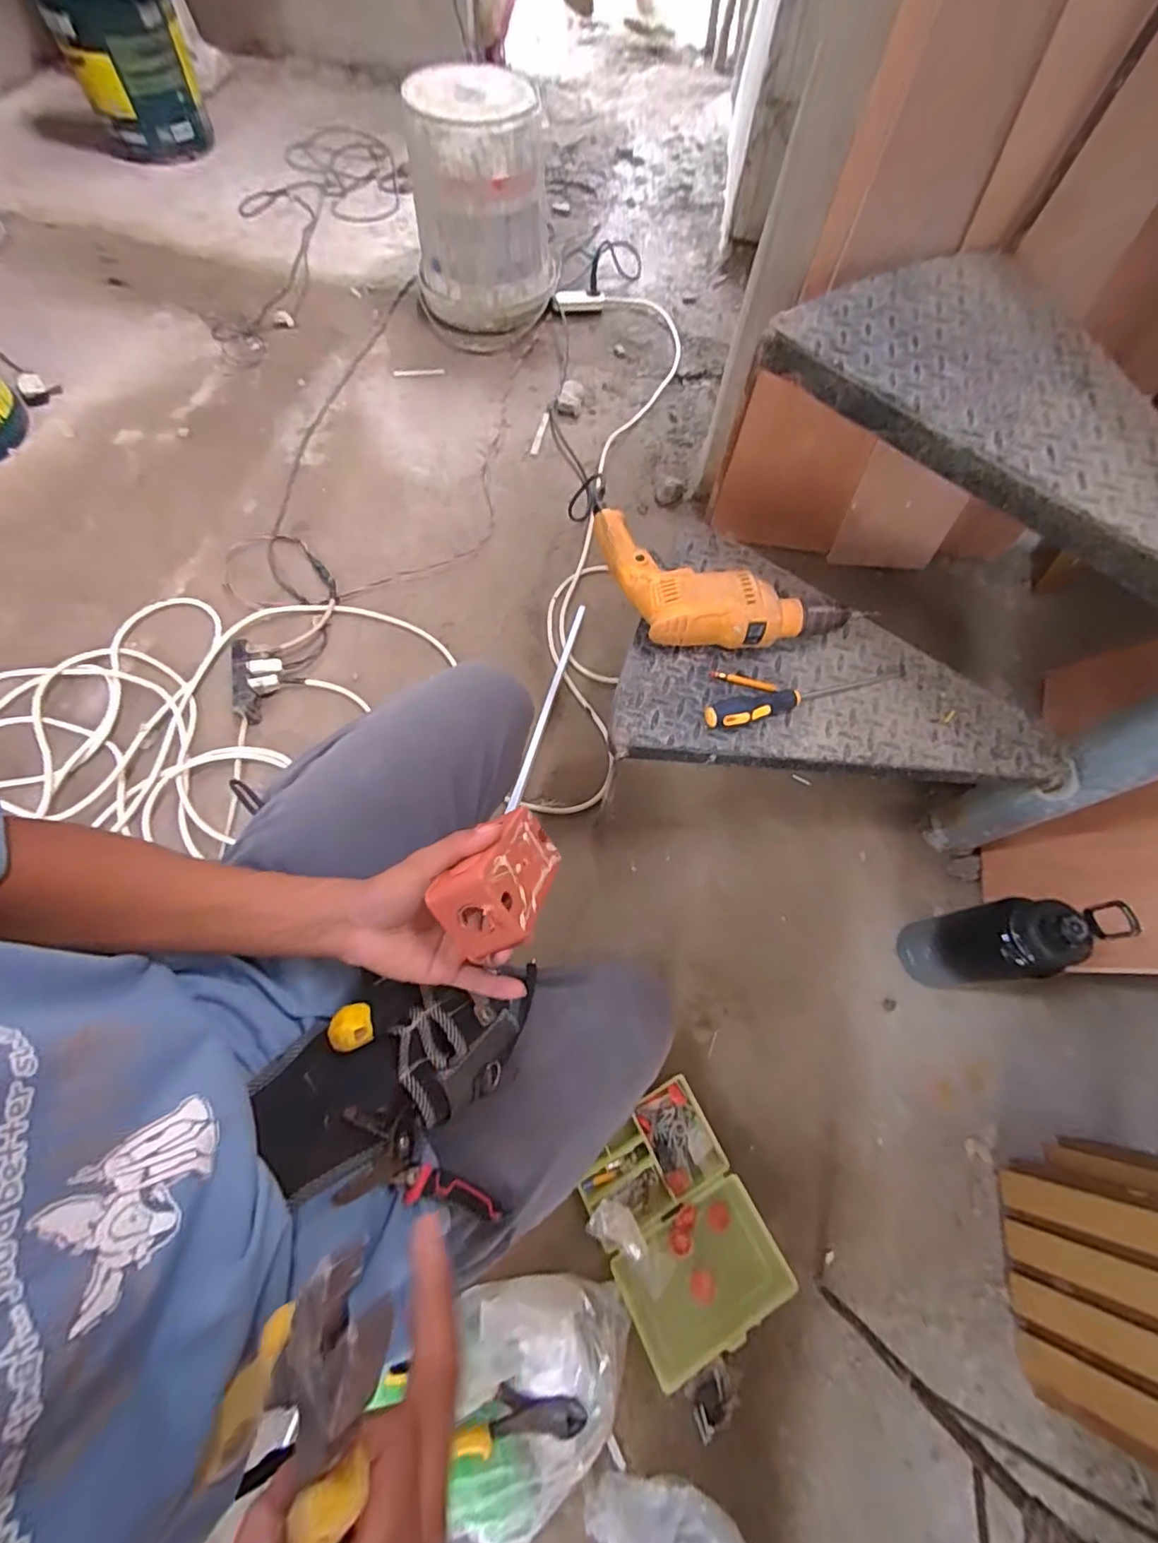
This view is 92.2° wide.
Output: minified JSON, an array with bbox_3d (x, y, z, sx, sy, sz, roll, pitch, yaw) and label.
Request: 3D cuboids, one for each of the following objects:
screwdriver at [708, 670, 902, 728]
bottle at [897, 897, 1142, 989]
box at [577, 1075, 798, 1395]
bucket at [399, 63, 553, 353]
[{"bbox_3d":[0.256,-0.090,0.621,0.246,0.026,0.030,-17,70,-10],"label":"screwdriver"},{"bbox_3d":[0.490,0.207,0.664,0.086,0.257,0.092,-5,68,-3],"label":"bottle"},{"bbox_3d":[0.108,0.503,0.629,0.168,0.056,0.219,-26,71,-11],"label":"box"},{"bbox_3d":[-0.204,-1.138,1.144,0.285,0.330,0.267,-20,70,-9],"label":"bucket"}]

